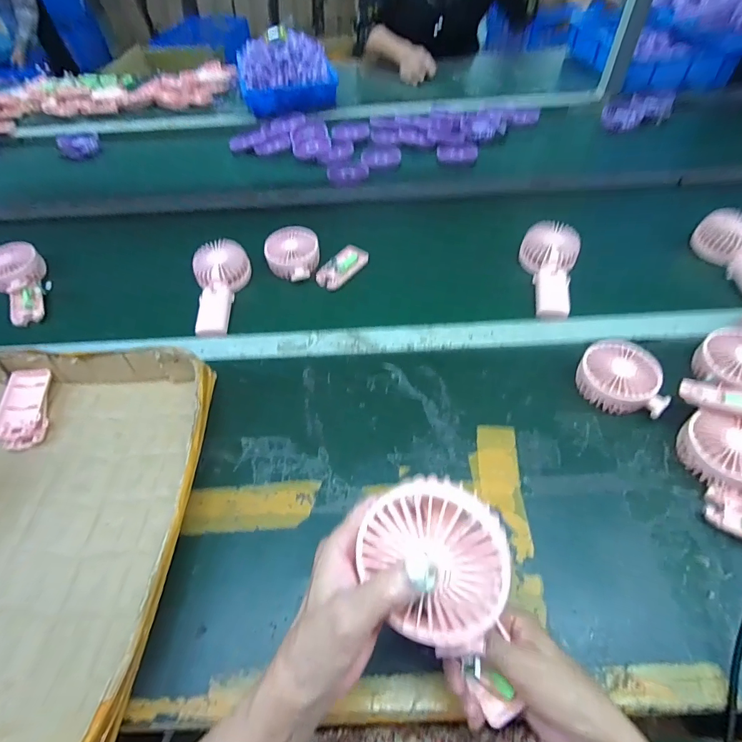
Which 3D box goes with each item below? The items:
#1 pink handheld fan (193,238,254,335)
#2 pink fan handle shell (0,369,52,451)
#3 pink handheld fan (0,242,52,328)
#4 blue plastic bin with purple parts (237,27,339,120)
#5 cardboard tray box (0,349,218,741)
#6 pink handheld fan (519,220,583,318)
[{"bbox_3d":[-0.245,-0.128,0.657,0.080,0.043,0.175,-1,66,2],"label":"pink handheld fan"},{"bbox_3d":[-0.436,0.051,0.522,0.053,0.033,0.104,-12,52,-7],"label":"pink fan handle shell"},{"bbox_3d":[-0.588,-0.144,0.685,0.093,0.038,0.179,-26,71,-17],"label":"pink handheld fan"},{"bbox_3d":[-0.228,-0.805,1.107,0.250,0.142,0.256,-12,52,-7],"label":"blue plastic bin with purple parts"},{"bbox_3d":[-0.376,0.149,0.424,0.381,0.060,0.407,2,52,4],"label":"cardboard tray box"},{"bbox_3d":[0.282,-0.154,0.645,0.081,0.040,0.168,5,68,6],"label":"pink handheld fan"}]

